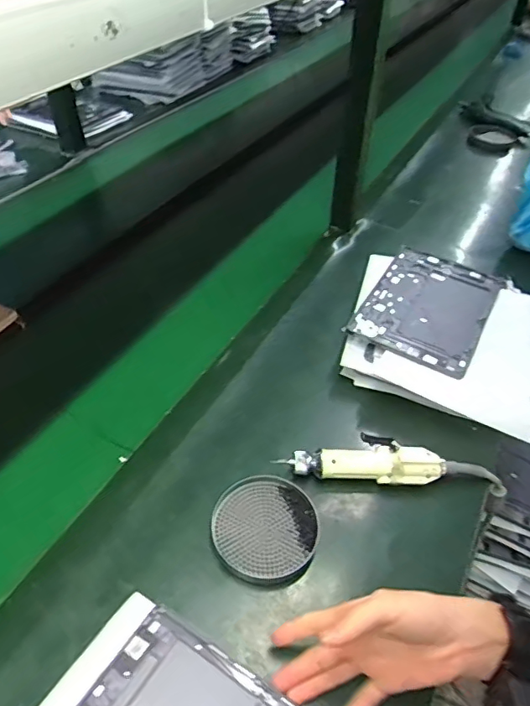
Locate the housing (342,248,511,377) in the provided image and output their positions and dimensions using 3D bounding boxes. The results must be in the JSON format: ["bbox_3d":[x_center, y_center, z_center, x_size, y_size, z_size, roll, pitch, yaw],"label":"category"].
[{"bbox_3d":[0.253,-0.076,0.796,0.172,0.014,0.269,28,51,17],"label":"housing"}]

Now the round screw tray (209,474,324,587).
[{"bbox_3d":[0.002,0.189,0.570,0.113,0.017,0.112,1,44,-1],"label":"round screw tray"}]

